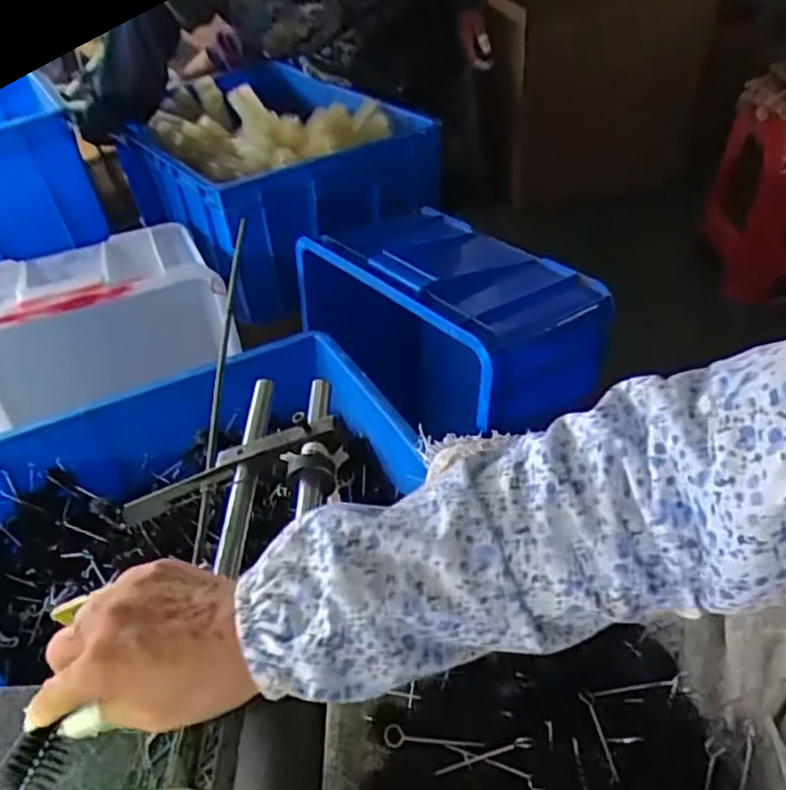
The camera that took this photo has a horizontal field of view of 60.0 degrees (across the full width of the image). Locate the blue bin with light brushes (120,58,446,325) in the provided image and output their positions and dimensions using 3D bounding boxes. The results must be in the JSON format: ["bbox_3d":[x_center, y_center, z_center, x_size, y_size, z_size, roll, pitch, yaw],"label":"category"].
[{"bbox_3d":[-0.231,-0.400,1.198,0.374,0.237,0.557,-24,43,-22],"label":"blue bin with light brushes"}]

